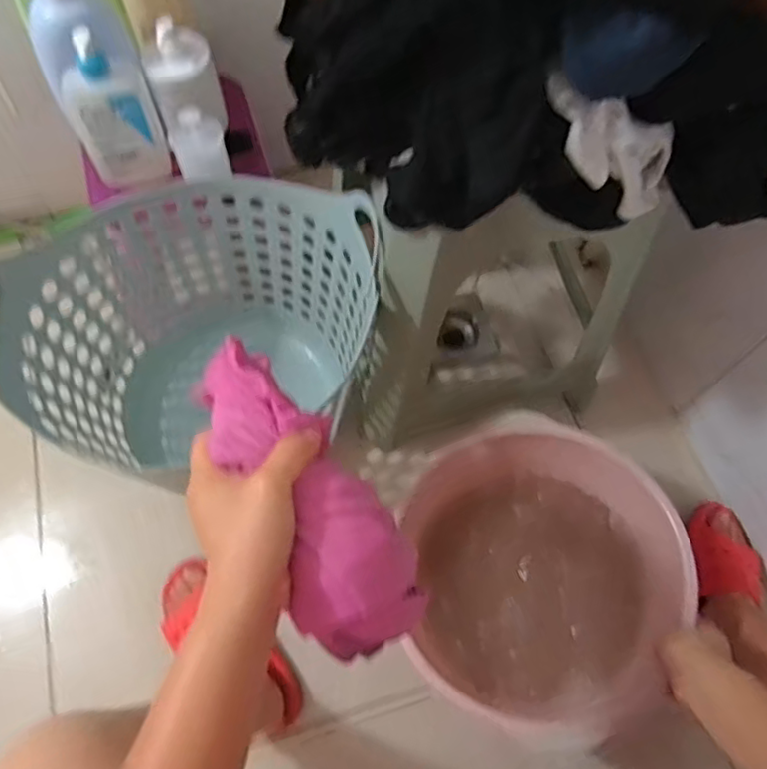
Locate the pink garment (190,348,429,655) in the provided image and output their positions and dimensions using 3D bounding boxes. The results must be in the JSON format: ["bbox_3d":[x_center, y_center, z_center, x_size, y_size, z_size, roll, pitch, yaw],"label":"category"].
[{"bbox_3d":[-0.052,0.075,0.415,0.083,0.069,0.224,-31,84,-15],"label":"pink garment"}]

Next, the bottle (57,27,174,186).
[{"bbox_3d":[-0.316,-0.320,0.731,0.093,0.179,0.052,-22,66,-12],"label":"bottle"}]

